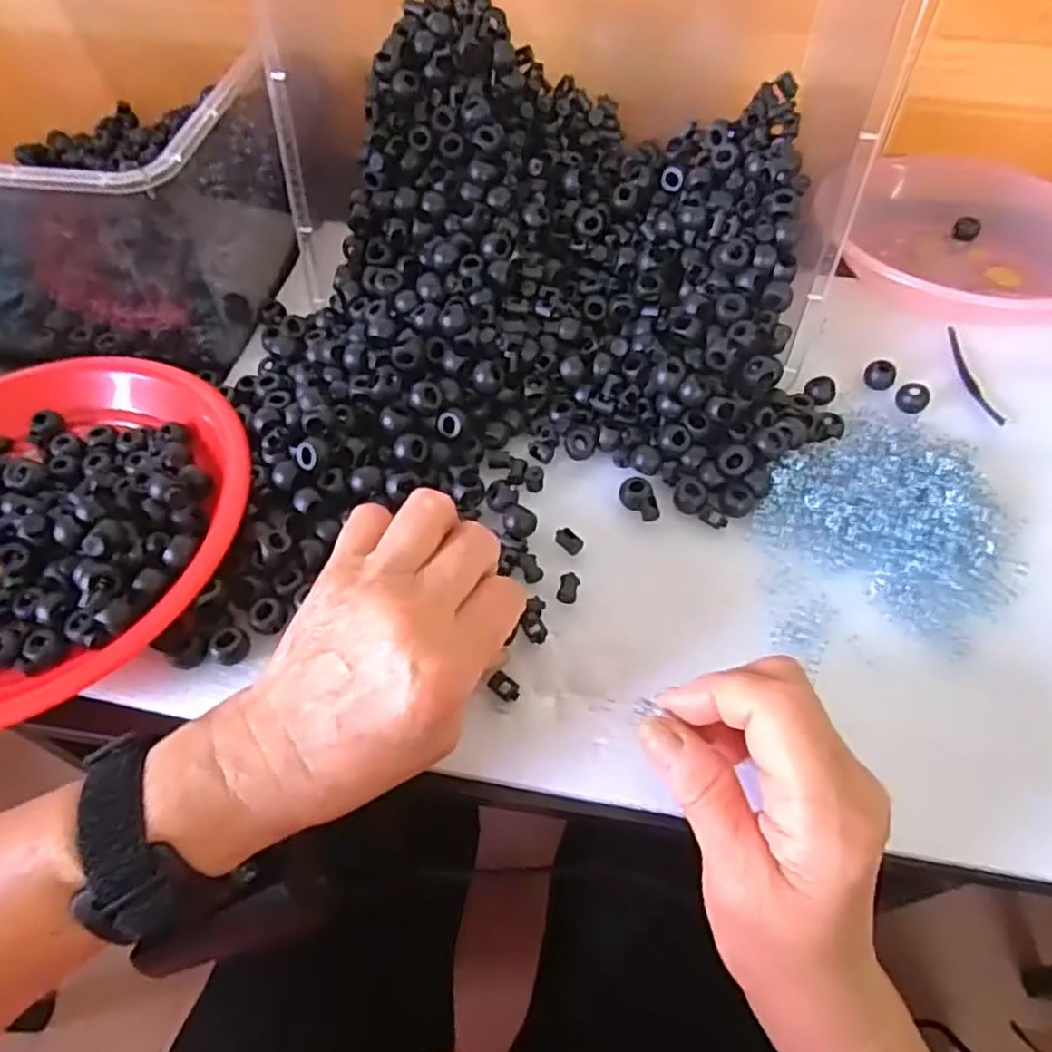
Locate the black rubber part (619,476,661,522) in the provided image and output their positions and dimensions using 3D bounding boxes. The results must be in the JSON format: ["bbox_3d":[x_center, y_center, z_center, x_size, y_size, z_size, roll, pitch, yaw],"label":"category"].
[{"bbox_3d":[0.061,-0.014,0.382,0.016,0.011,0.024,-32,61,-19],"label":"black rubber part"}]

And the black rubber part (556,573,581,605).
[{"bbox_3d":[0.021,0.031,0.356,0.010,0.007,0.014,11,56,8],"label":"black rubber part"}]

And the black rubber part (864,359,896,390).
[{"bbox_3d":[0.213,-0.092,0.437,0.017,0.013,0.014,29,61,19],"label":"black rubber part"}]

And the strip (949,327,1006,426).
[{"bbox_3d":[0.270,-0.094,0.442,0.014,0.006,0.085,-1,55,0],"label":"strip"}]

